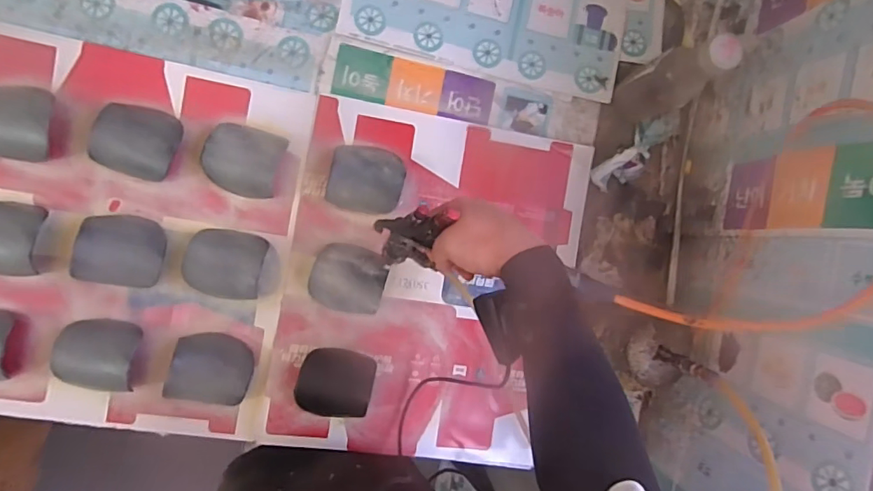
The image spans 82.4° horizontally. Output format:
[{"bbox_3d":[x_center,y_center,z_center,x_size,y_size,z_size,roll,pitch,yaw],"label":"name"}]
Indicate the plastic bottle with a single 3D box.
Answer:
[{"bbox_3d":[0.294,-0.203,0.615,0.053,0.194,0.061,-27,94,-8],"label":"plastic bottle"}]

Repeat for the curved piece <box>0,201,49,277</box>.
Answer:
[{"bbox_3d":[-0.519,-0.009,0.595,0.101,0.044,0.088,12,88,-8],"label":"curved piece"}]

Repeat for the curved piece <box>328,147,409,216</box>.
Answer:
[{"bbox_3d":[-0.089,-0.085,0.642,0.092,0.041,0.084,9,88,-8],"label":"curved piece"}]

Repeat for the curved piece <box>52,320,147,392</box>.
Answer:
[{"bbox_3d":[-0.409,0.131,0.604,0.093,0.056,0.084,9,89,-8],"label":"curved piece"}]

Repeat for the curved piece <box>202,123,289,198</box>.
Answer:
[{"bbox_3d":[-0.240,-0.104,0.623,0.093,0.044,0.084,16,88,-8],"label":"curved piece"}]

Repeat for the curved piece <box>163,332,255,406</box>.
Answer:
[{"bbox_3d":[-0.284,0.156,0.636,0.096,0.046,0.085,14,88,-8],"label":"curved piece"}]

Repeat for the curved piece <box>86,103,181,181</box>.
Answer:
[{"bbox_3d":[-0.353,-0.123,0.590,0.089,0.055,0.083,15,88,-8],"label":"curved piece"}]

